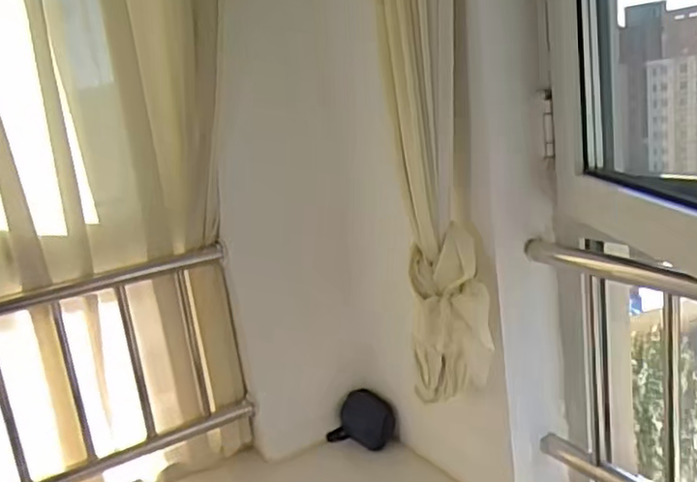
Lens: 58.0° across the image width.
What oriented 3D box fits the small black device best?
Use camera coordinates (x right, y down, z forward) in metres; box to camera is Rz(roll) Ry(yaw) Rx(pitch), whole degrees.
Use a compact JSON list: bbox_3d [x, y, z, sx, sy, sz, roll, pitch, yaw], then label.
[{"bbox_3d":[0.030,0.414,1.460,0.164,0.116,0.051,-4,15,15],"label":"small black device"}]

